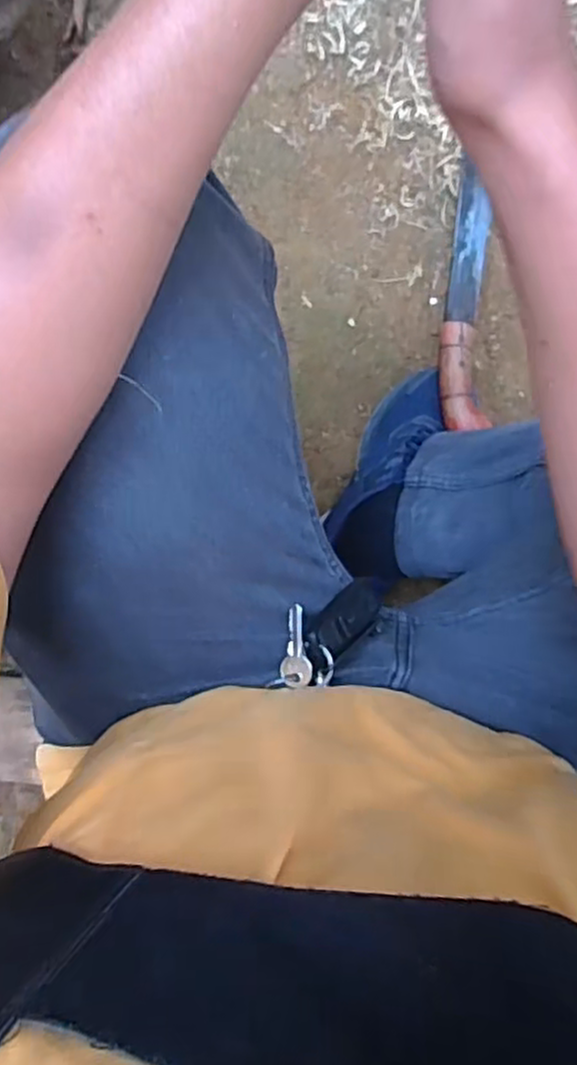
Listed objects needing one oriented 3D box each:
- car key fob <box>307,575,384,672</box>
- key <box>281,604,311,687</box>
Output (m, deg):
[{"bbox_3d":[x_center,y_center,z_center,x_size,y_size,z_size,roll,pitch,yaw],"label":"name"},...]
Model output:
[{"bbox_3d":[0.037,0.056,0.465,0.078,0.011,0.029,-40,101,-41],"label":"car key fob"},{"bbox_3d":[0.004,0.070,0.445,0.019,0.004,0.050,0,92,23],"label":"key"}]

